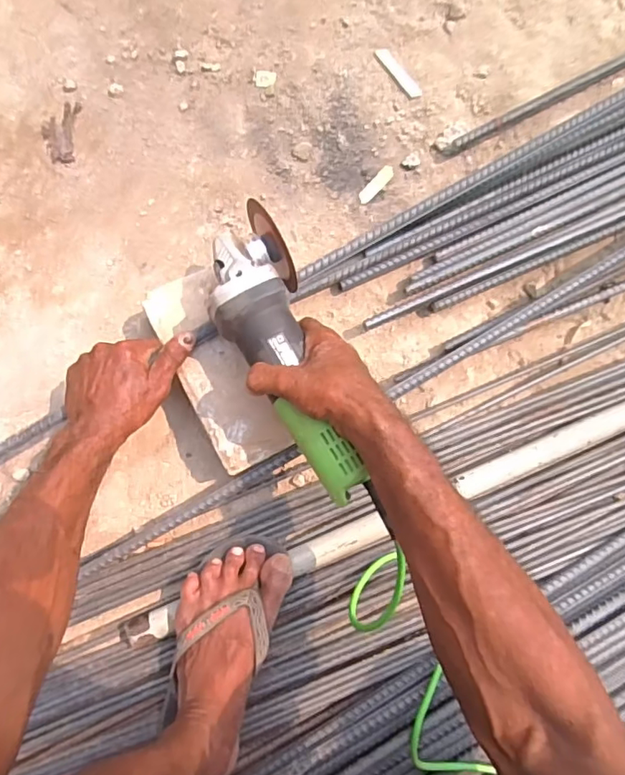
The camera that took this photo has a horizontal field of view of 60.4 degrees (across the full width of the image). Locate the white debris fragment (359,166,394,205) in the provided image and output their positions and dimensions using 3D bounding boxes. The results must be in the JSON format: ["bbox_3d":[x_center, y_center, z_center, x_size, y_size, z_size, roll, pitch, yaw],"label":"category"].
[{"bbox_3d":[0.078,-0.248,0.654,0.016,0.007,0.052,44,88,2],"label":"white debris fragment"}]

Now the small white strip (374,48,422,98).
[{"bbox_3d":[0.104,-0.382,0.652,0.019,0.004,0.073,-38,88,-2],"label":"small white strip"}]

